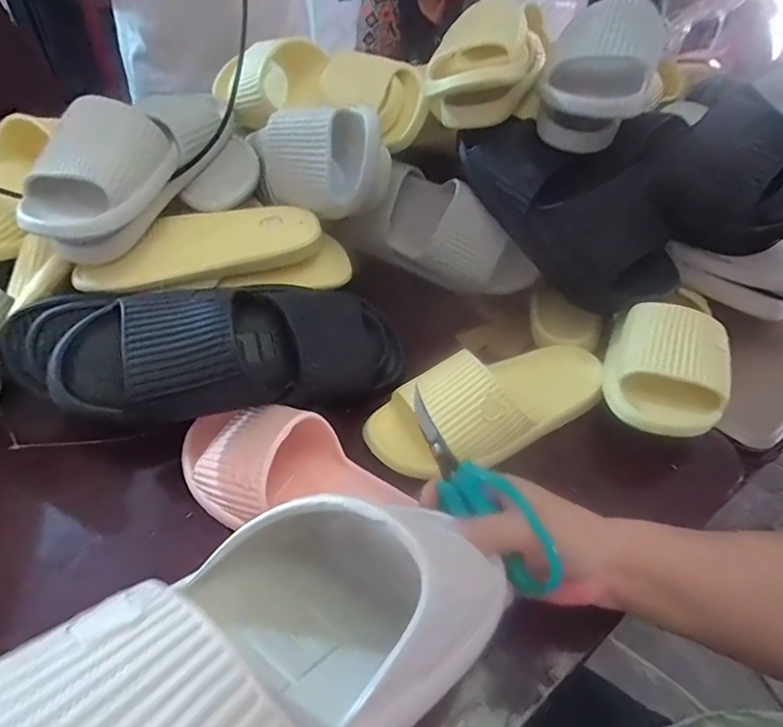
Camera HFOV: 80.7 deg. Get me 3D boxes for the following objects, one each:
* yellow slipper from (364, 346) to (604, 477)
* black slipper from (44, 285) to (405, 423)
[{"bbox_3d":[0.099,0.038,0.443,0.236,0.078,0.103,-22,48,-19],"label":"yellow slipper"},{"bbox_3d":[-0.116,-0.019,0.409,0.299,0.085,0.096,-6,42,-32],"label":"black slipper"}]

